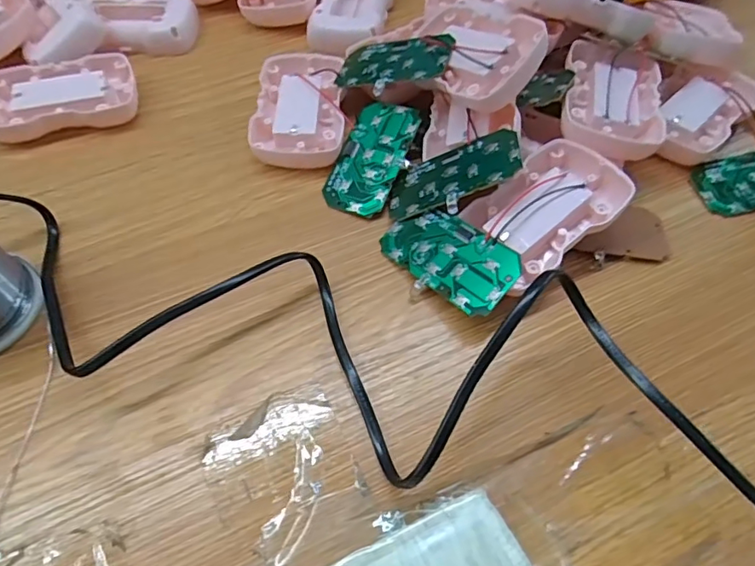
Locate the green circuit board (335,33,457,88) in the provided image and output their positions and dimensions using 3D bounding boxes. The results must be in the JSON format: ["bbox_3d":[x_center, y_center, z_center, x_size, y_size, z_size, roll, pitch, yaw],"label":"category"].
[{"bbox_3d":[0.010,-0.133,0.320,0.074,0.007,0.036,7,55,30],"label":"green circuit board"}]

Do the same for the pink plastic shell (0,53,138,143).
[{"bbox_3d":[-0.196,-0.112,0.330,0.089,0.017,0.056,-16,60,-12],"label":"pink plastic shell"}]

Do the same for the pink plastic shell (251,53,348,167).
[{"bbox_3d":[-0.047,-0.108,0.330,0.054,0.016,0.088,2,58,-1],"label":"pink plastic shell"}]

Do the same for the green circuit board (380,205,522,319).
[{"bbox_3d":[0.036,-0.014,0.266,0.072,0.004,0.036,37,85,33],"label":"green circuit board"}]

